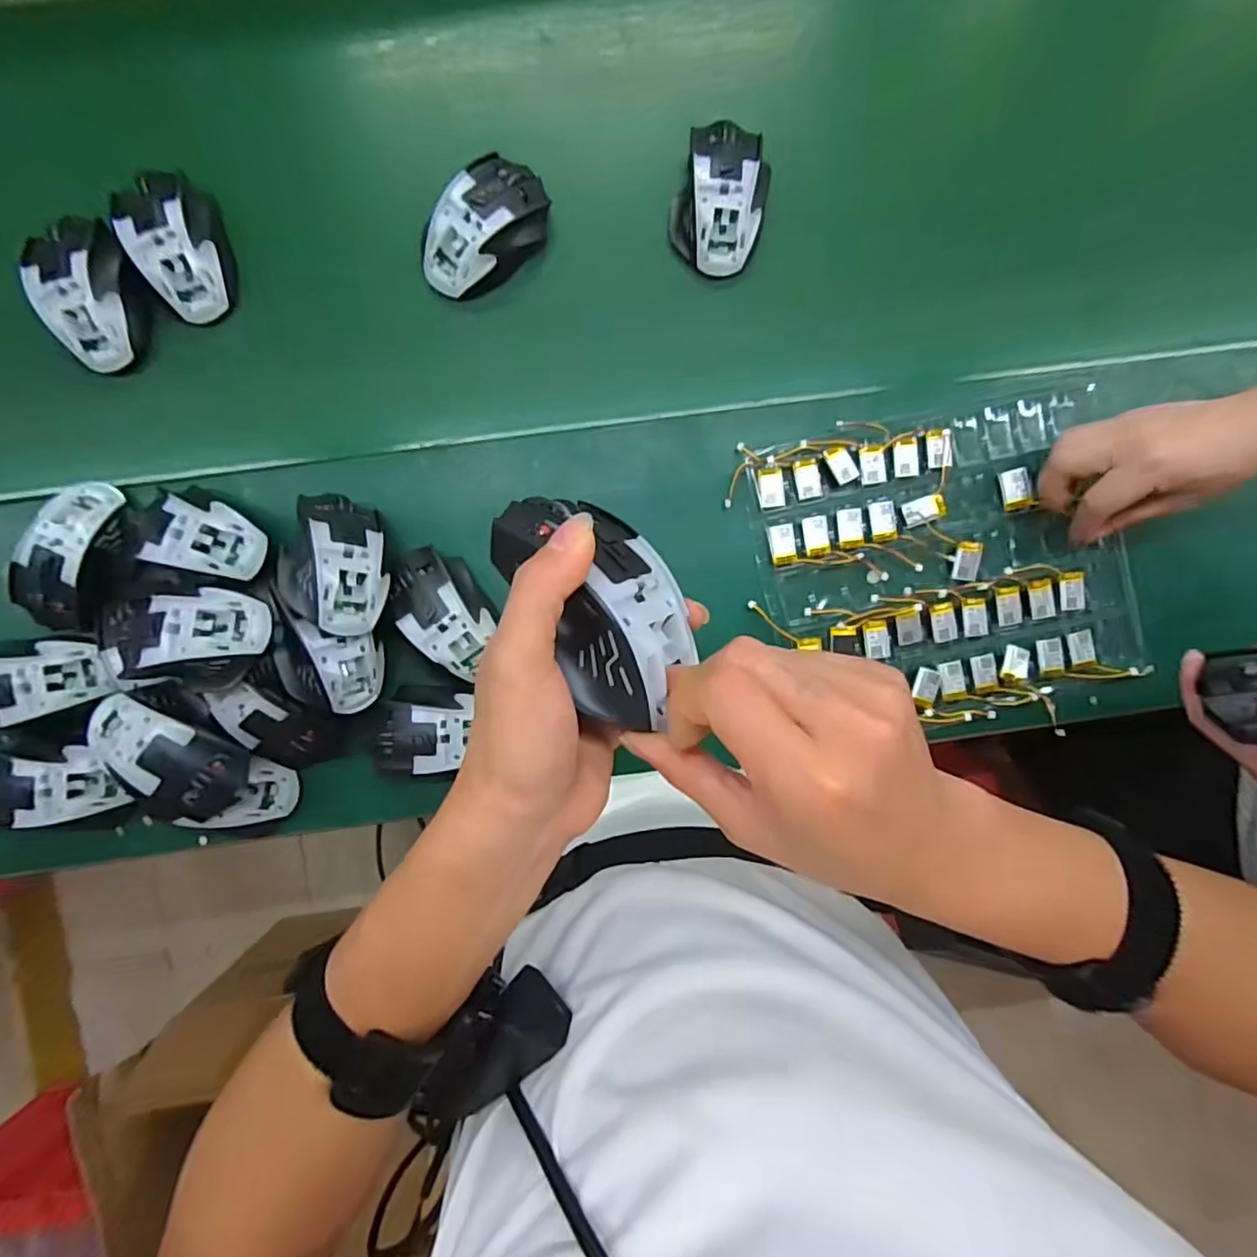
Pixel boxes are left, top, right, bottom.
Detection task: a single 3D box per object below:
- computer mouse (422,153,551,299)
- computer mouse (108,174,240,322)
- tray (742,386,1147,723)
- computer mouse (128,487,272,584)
[{"bbox_3d":[-0.114,-0.318,0.489,0.067,0.037,0.112,38,90,-3],"label":"computer mouse"},{"bbox_3d":[-0.351,-0.304,0.481,0.063,0.045,0.104,-20,93,-2],"label":"computer mouse"},{"bbox_3d":[0.263,-0.055,0.503,0.282,0.013,0.242,-14,91,-2],"label":"tray"},{"bbox_3d":[-0.315,-0.072,0.461,0.082,0.034,0.060,14,91,-3],"label":"computer mouse"}]

